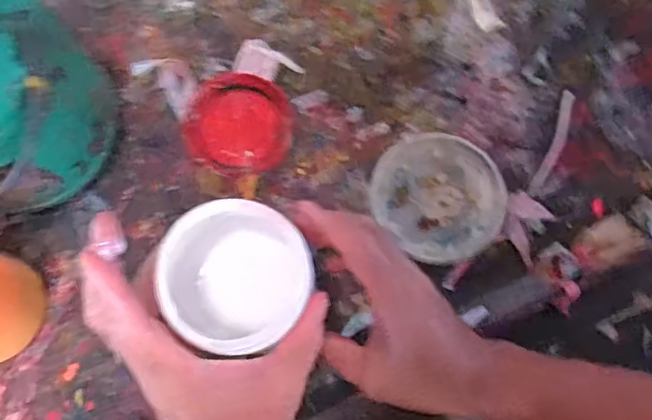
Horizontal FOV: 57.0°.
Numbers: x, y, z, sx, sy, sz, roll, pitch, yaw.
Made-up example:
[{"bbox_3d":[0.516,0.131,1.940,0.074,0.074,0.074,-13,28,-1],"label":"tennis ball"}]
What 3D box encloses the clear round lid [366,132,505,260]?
[{"bbox_3d":[0.100,-0.013,0.533,0.106,0.017,0.117,-44,83,-8],"label":"clear round lid"}]

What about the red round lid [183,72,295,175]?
[{"bbox_3d":[-0.080,-0.079,0.553,0.097,0.010,0.093,0,80,-1],"label":"red round lid"}]

